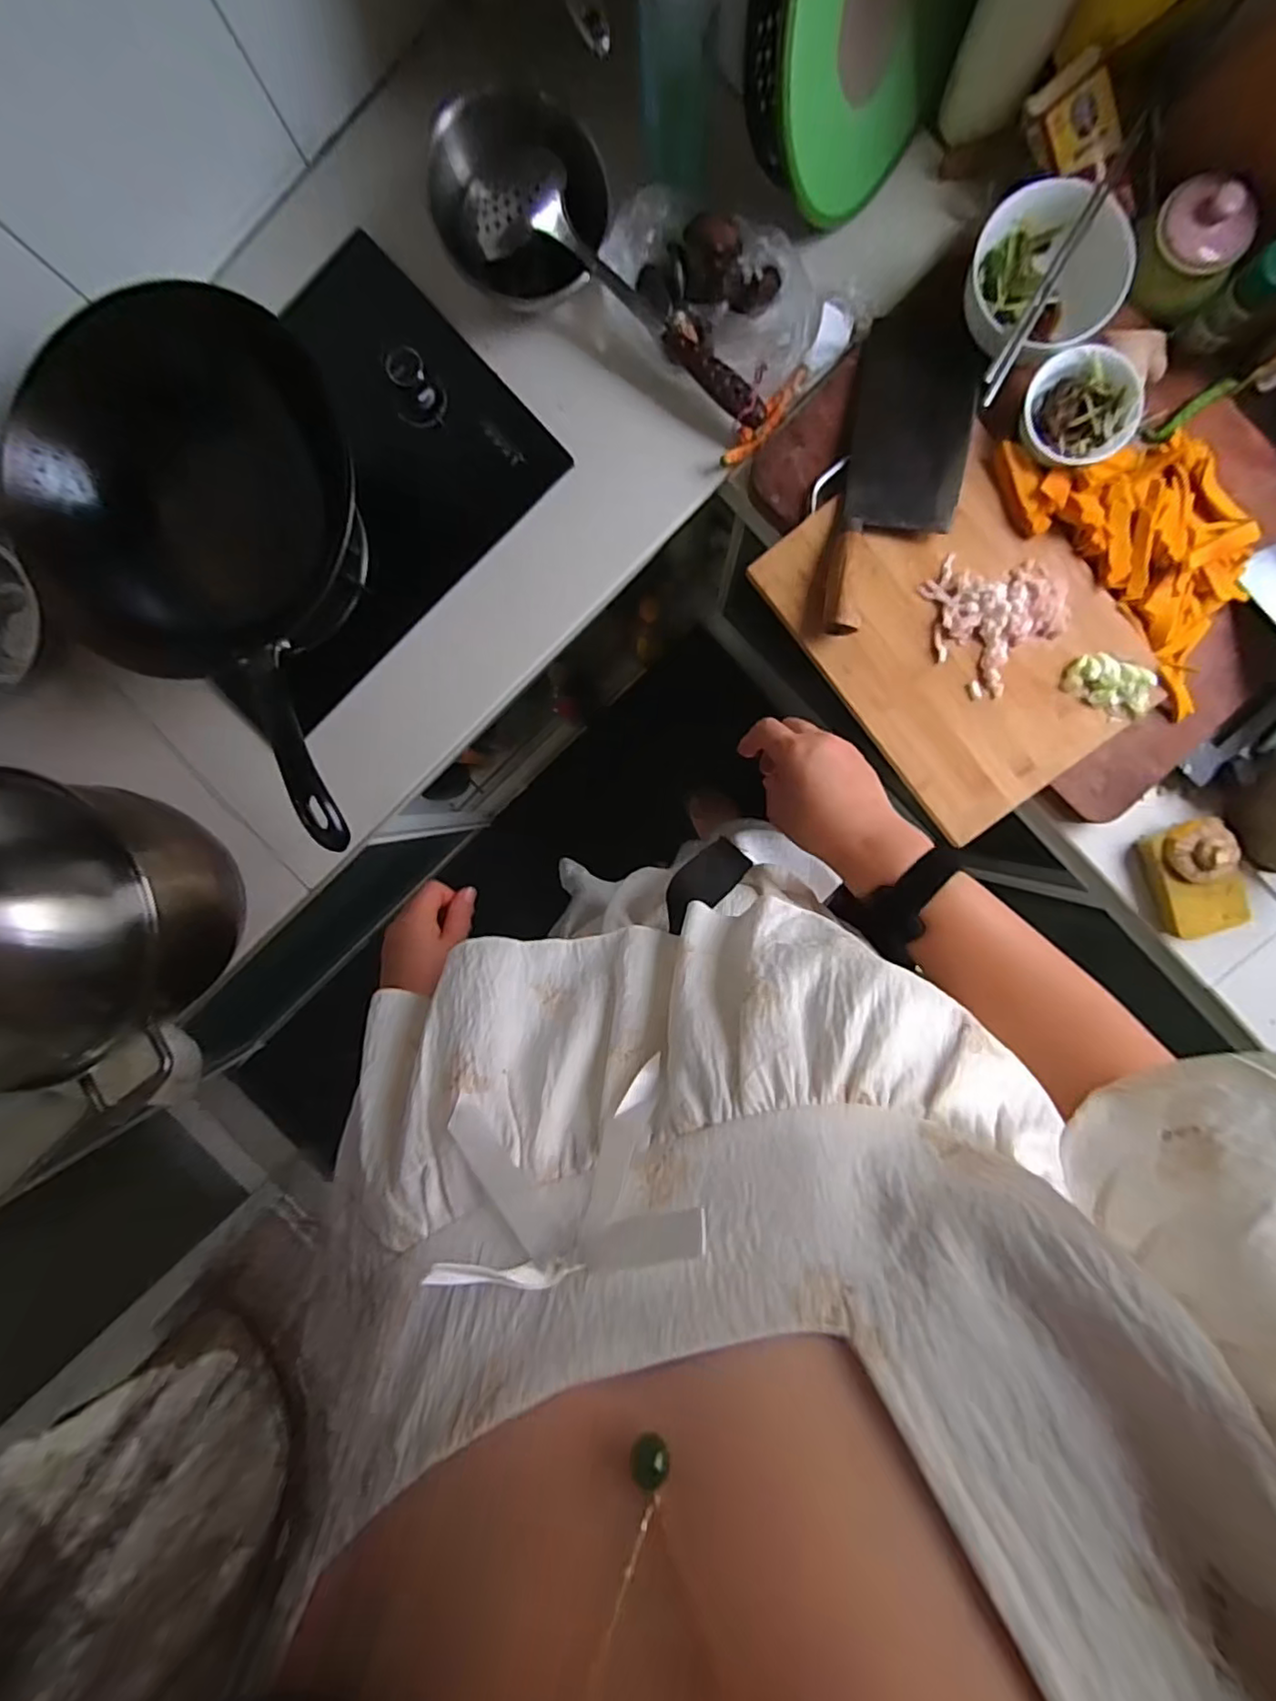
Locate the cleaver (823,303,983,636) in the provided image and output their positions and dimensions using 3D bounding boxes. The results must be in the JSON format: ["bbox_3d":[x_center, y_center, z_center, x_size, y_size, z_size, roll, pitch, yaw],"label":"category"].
[{"bbox_3d":[0.244,-0.348,0.556,0.102,0.034,0.310,10,95,2],"label":"cleaver"}]

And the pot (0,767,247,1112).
[{"bbox_3d":[-0.546,0.065,0.546,0.267,0.232,0.263,0,94,3],"label":"pot"}]

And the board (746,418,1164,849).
[{"bbox_3d":[0.303,-0.204,0.580,0.245,0.031,0.328,-36,92,5],"label":"board"}]

